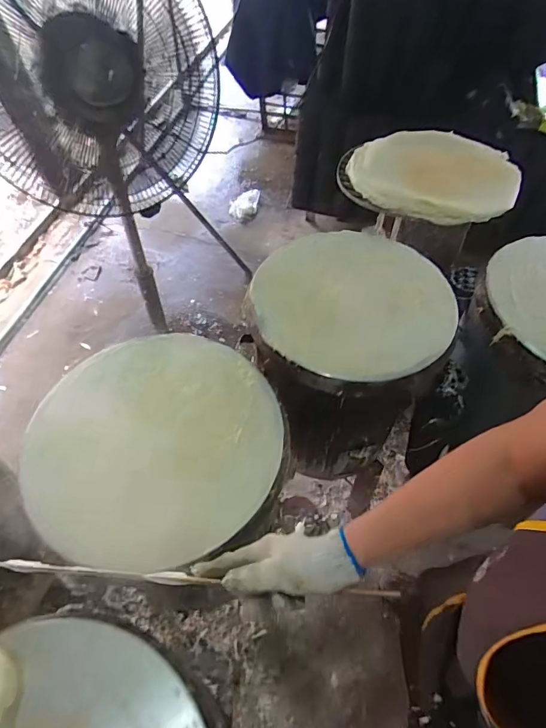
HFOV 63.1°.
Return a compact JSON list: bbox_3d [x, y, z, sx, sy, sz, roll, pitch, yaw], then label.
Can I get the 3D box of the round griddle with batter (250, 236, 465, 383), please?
[{"bbox_3d":[0.158,-0.129,0.853,0.378,0.040,0.348,0,54,0],"label":"round griddle with batter"}]

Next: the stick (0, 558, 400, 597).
[{"bbox_3d":[-0.076,0.241,0.496,0.441,0.013,0.013,6,54,-4],"label":"stick"}]

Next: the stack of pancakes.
[{"bbox_3d":[0.415,-0.503,1.136,0.394,0.039,0.435,24,57,16],"label":"stack of pancakes"}]

